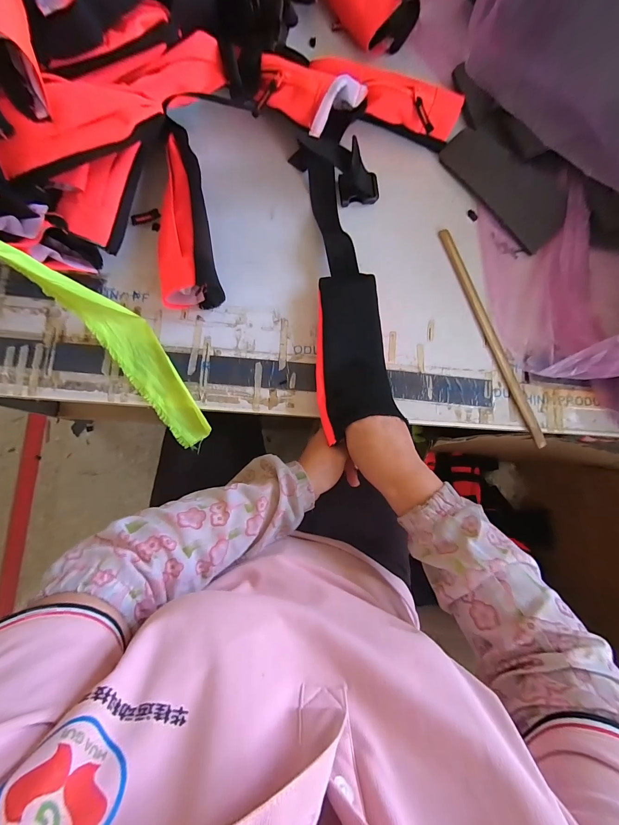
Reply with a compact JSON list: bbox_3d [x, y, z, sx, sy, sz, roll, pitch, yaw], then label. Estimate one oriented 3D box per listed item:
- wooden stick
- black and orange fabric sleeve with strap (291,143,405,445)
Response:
[{"bbox_3d":[0.261,-0.113,0.481,0.017,0.007,0.336,-20,84,-6],"label":"wooden stick"},{"bbox_3d":[0.053,-0.171,0.442,0.100,0.049,0.397,-3,81,-4],"label":"black and orange fabric sleeve with strap"}]

